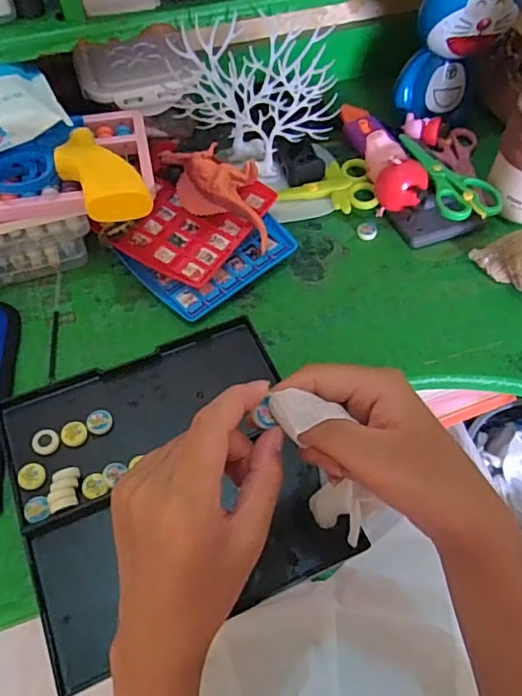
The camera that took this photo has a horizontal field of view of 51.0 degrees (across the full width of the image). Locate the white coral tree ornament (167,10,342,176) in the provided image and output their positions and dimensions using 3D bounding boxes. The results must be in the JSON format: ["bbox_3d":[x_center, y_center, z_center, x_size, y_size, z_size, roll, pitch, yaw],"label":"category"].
[{"bbox_3d":[-0.008,-0.227,0.502,0.143,0.119,0.058,-4,56,-5],"label":"white coral tree ornament"}]

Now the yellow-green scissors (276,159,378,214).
[{"bbox_3d":[0.061,-0.155,0.529,0.089,0.017,0.061,-8,57,-5],"label":"yellow-green scissors"}]

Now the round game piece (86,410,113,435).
[{"bbox_3d":[-0.116,0.054,0.395,0.016,0.006,0.018,29,61,18],"label":"round game piece"}]

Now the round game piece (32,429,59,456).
[{"bbox_3d":[-0.152,0.066,0.384,0.018,0.004,0.018,0,56,0],"label":"round game piece"}]

